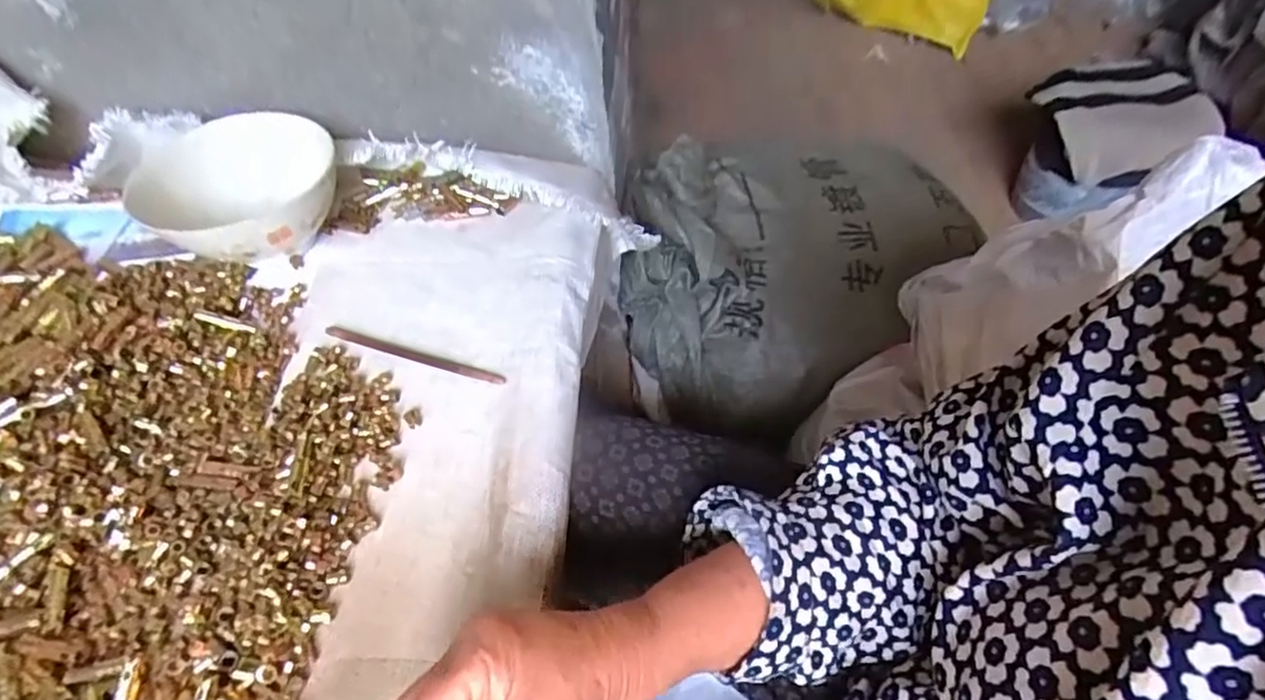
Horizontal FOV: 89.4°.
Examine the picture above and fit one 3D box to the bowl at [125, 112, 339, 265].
[{"bbox_3d":[-0.307,-0.124,0.512,0.139,0.080,0.139,-12,52,-5],"label":"bowl"}]

